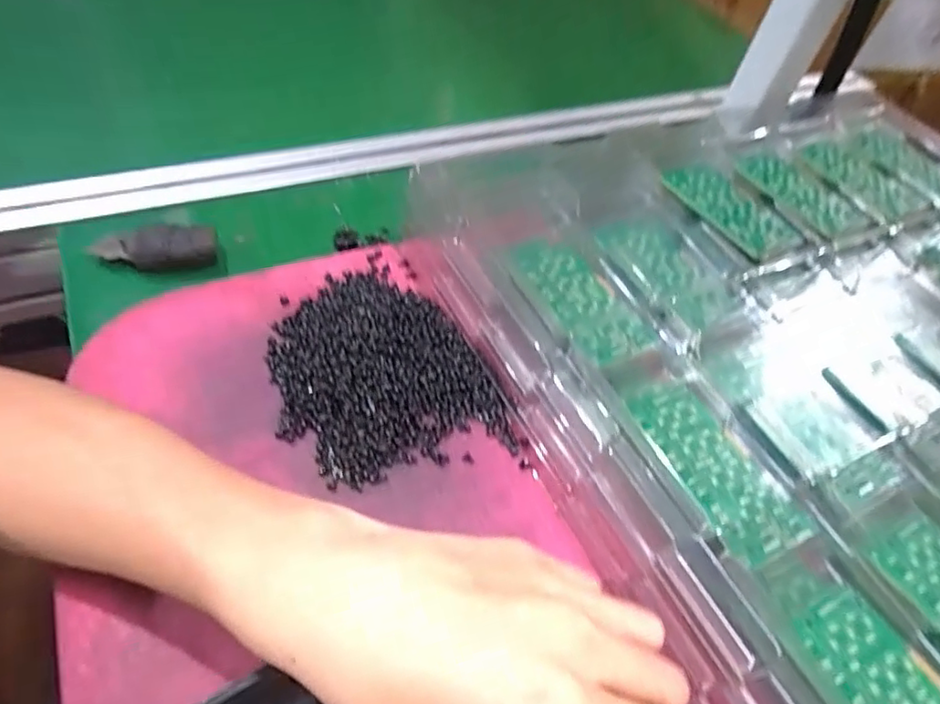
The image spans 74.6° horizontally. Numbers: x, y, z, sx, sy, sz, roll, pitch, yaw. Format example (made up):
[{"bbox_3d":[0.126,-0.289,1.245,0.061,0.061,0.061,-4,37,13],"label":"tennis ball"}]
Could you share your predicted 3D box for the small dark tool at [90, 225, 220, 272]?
[{"bbox_3d":[-0.195,-0.065,0.384,0.070,0.016,0.030,1,53,-9],"label":"small dark tool"}]

